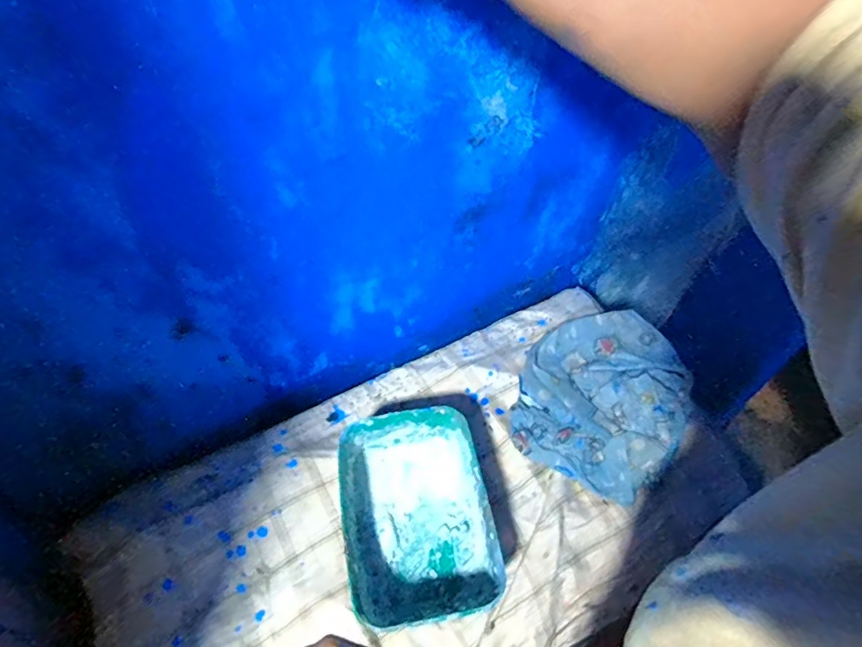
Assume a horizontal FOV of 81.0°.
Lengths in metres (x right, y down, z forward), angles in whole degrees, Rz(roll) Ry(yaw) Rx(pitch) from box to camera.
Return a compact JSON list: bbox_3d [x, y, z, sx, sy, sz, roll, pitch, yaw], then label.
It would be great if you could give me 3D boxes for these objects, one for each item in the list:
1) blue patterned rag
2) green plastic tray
[{"bbox_3d":[0.220,0.076,0.624,0.193,0.047,0.264,24,56,18],"label":"blue patterned rag"},{"bbox_3d":[-0.017,0.195,0.522,0.138,0.073,0.191,-9,52,-7],"label":"green plastic tray"}]

